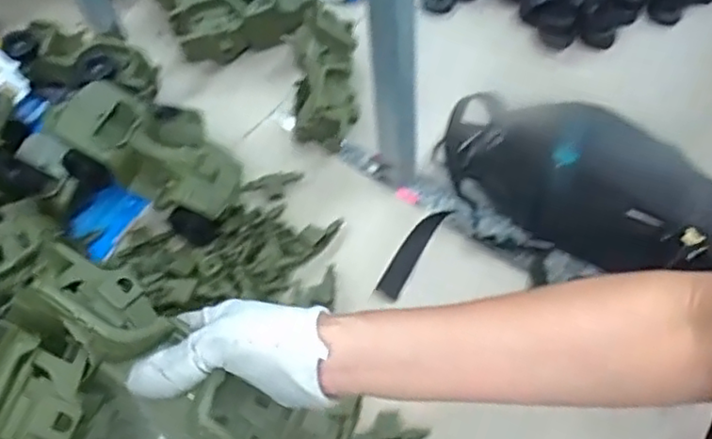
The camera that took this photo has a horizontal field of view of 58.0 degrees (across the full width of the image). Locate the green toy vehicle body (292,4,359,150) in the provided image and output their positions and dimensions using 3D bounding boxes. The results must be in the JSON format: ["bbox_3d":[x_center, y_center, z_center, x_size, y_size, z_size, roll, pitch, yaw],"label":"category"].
[{"bbox_3d":[-0.035,-0.168,0.749,0.067,0.071,0.197,-3,58,3],"label":"green toy vehicle body"}]

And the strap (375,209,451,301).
[{"bbox_3d":[0.057,0.032,0.660,0.026,0.007,0.111,24,65,27],"label":"strap"}]

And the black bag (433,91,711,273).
[{"bbox_3d":[0.223,-0.040,0.643,0.283,0.087,0.127,24,63,18],"label":"black bag"}]

